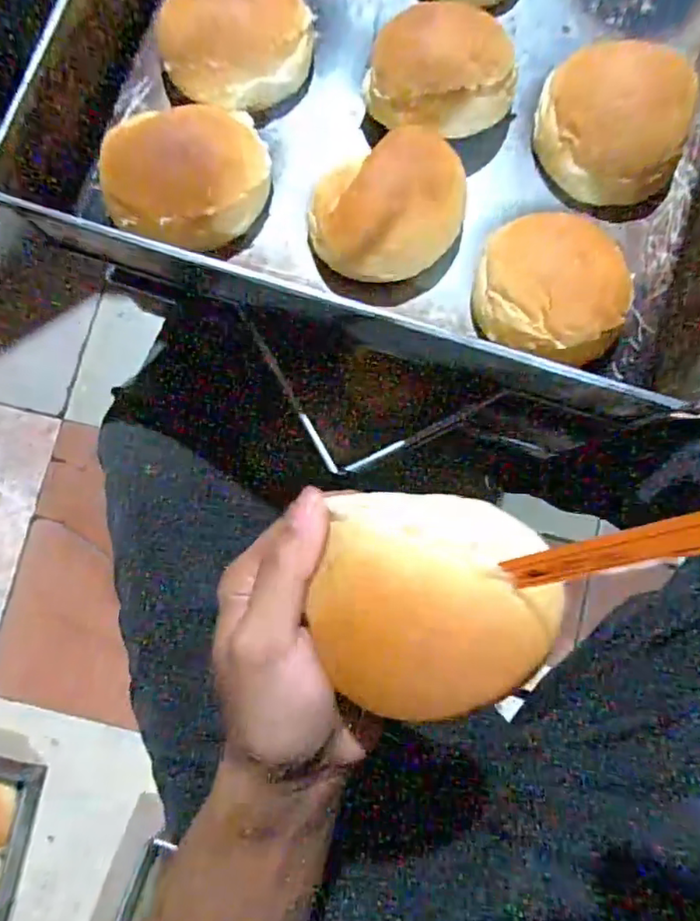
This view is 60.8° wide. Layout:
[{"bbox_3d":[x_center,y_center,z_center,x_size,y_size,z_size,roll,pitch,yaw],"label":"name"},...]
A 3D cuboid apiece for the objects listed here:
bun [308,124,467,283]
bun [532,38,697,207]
[{"bbox_3d":[0.027,-0.154,0.370,0.100,0.044,0.075,-20,83,-3],"label":"bun"},{"bbox_3d":[0.168,-0.215,0.372,0.089,0.049,0.095,0,82,0],"label":"bun"}]

